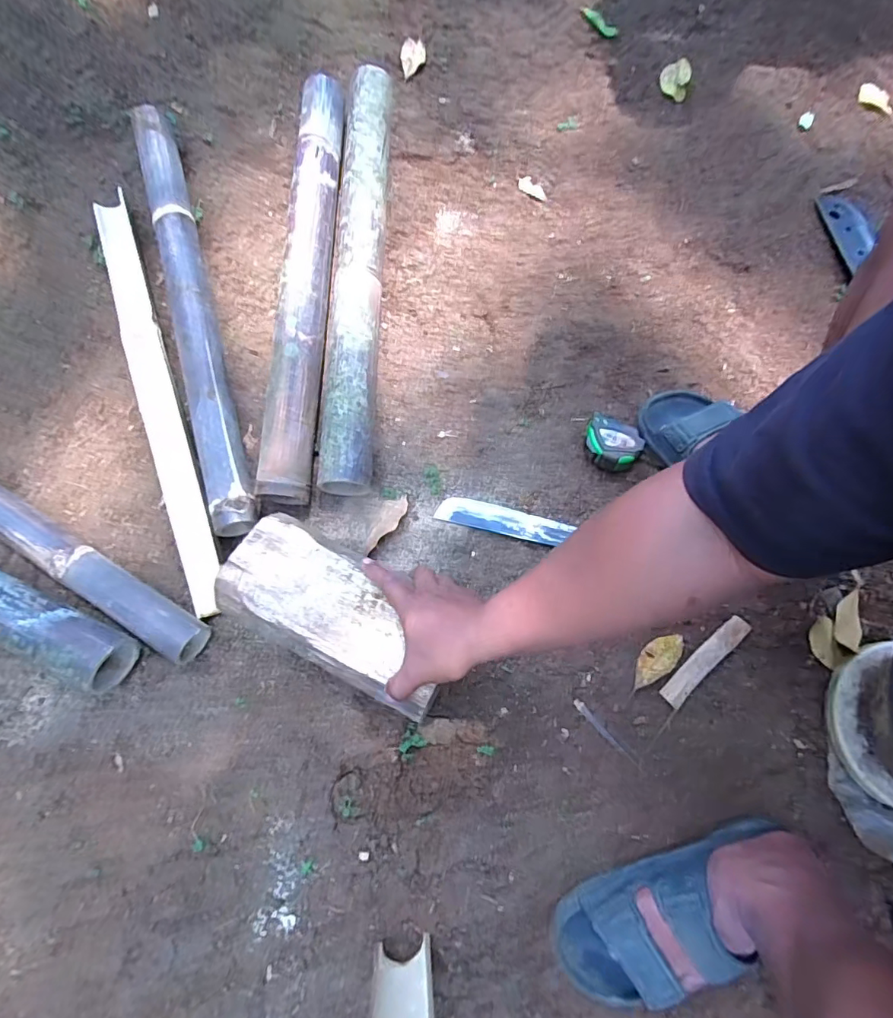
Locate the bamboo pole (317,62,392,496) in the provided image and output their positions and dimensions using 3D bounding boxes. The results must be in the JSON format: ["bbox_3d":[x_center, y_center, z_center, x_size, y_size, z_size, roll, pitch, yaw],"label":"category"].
[{"bbox_3d":[-0.127,-0.367,0.738,0.076,0.085,0.699,1,75,0],"label":"bamboo pole"}]

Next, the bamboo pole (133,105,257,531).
[{"bbox_3d":[-0.375,-0.305,0.728,0.059,0.063,0.726,-16,76,-5],"label":"bamboo pole"}]

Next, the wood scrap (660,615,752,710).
[{"bbox_3d":[0.330,0.191,0.623,0.145,0.006,0.029,-41,79,-10],"label":"wood scrap"}]

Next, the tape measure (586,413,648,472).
[{"bbox_3d":[0.231,-0.091,0.685,0.079,0.042,0.074,19,75,4],"label":"tape measure"}]

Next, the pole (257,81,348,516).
[{"bbox_3d":[-0.204,-0.351,0.736,0.068,0.080,0.701,2,75,0],"label":"pole"}]

